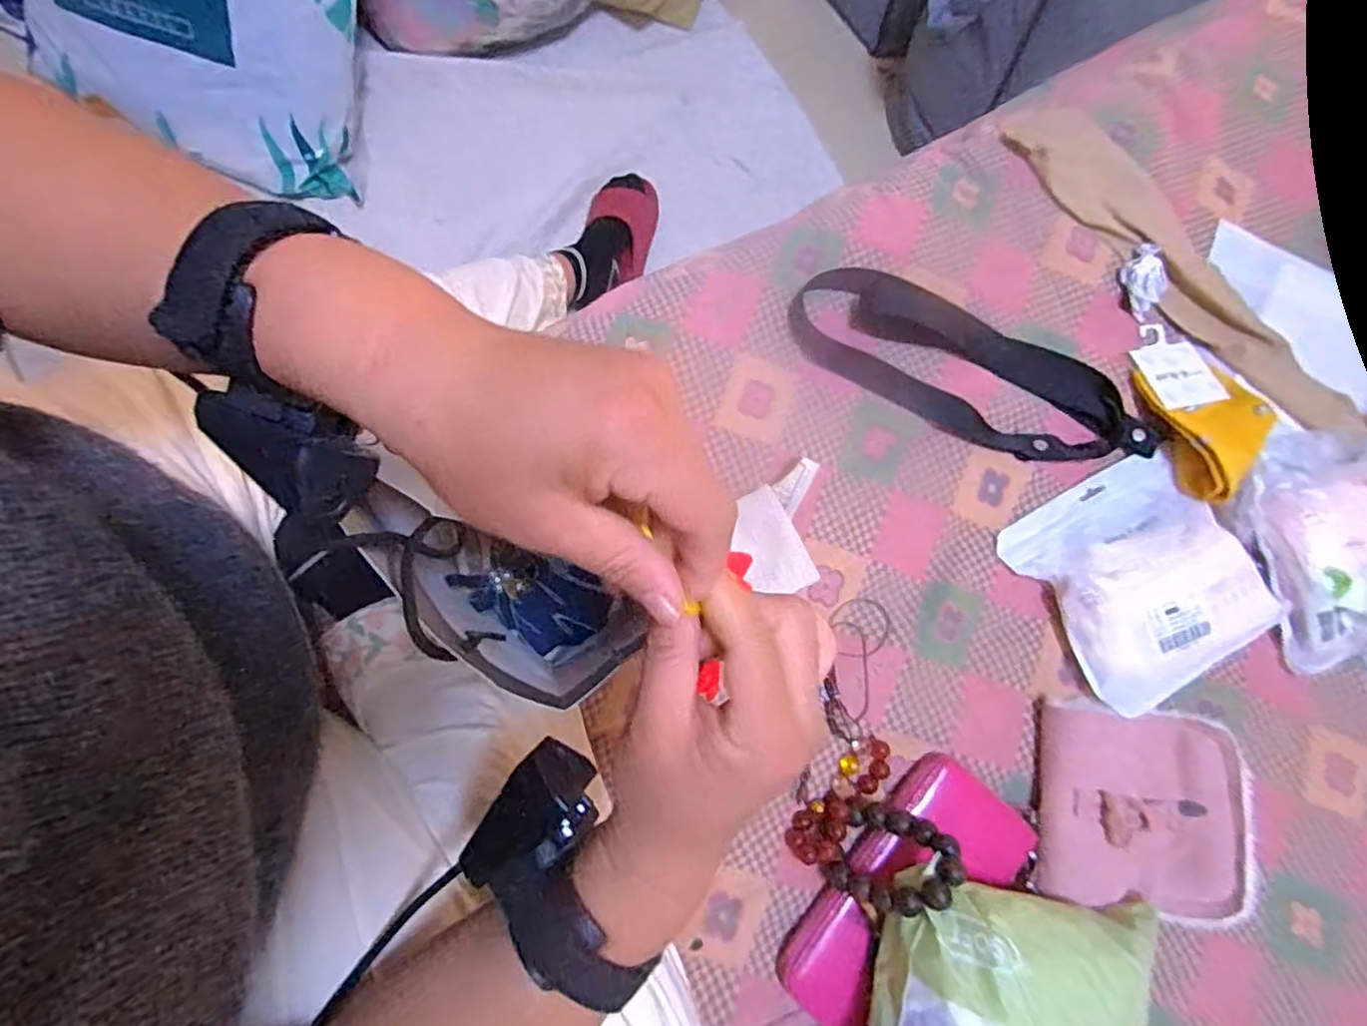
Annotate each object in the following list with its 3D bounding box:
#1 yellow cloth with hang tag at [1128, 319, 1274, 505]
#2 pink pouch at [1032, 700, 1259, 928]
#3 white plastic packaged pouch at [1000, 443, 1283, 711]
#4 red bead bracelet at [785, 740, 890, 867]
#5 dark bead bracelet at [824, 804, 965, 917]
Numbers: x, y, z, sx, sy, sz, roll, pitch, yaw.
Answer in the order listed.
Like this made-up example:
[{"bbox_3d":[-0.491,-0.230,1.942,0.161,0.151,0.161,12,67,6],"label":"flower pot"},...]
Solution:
[{"bbox_3d":[0.415,-0.088,0.535,0.077,0.041,0.151,-13,82,-8],"label":"yellow cloth with hang tag"},{"bbox_3d":[0.325,0.210,0.480,0.137,0.024,0.133,9,77,2],"label":"pink pouch"},{"bbox_3d":[0.350,0.046,0.510,0.160,0.030,0.157,-27,83,-10],"label":"white plastic packaged pouch"},{"bbox_3d":[0.114,0.203,0.477,0.031,0.019,0.099,44,78,4],"label":"red bead bracelet"},{"bbox_3d":[0.138,0.231,0.442,0.025,0.085,0.069,38,72,-26],"label":"dark bead bracelet"}]

